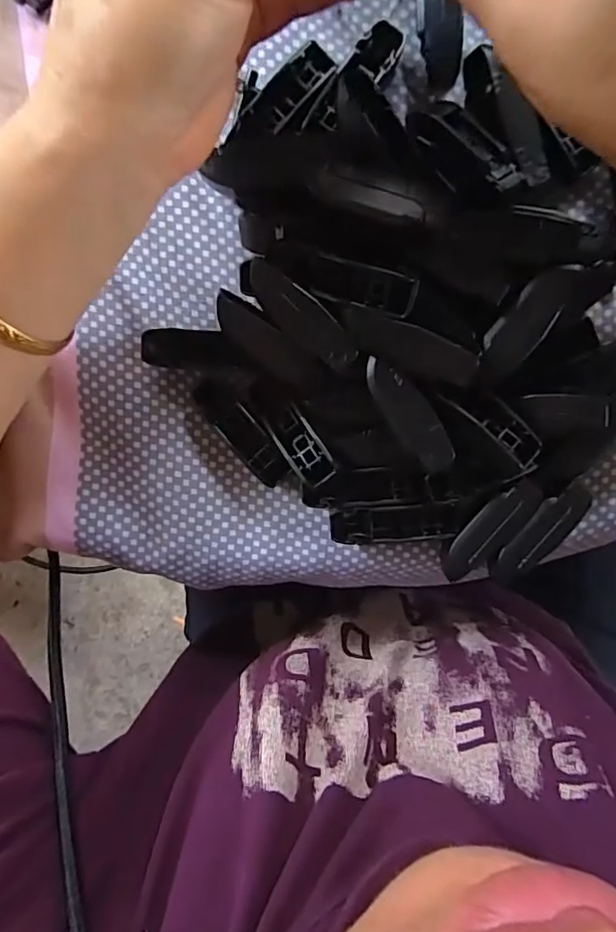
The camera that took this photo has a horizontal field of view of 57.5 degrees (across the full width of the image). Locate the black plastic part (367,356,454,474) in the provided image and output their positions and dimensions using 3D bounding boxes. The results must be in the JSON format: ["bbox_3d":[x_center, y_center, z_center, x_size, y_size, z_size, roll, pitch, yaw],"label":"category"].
[{"bbox_3d":[0.041,-0.020,0.222,0.017,0.004,0.051,-32,93,7],"label":"black plastic part"}]

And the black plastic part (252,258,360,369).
[{"bbox_3d":[-0.003,-0.059,0.221,0.053,0.006,0.016,41,97,-2],"label":"black plastic part"}]

